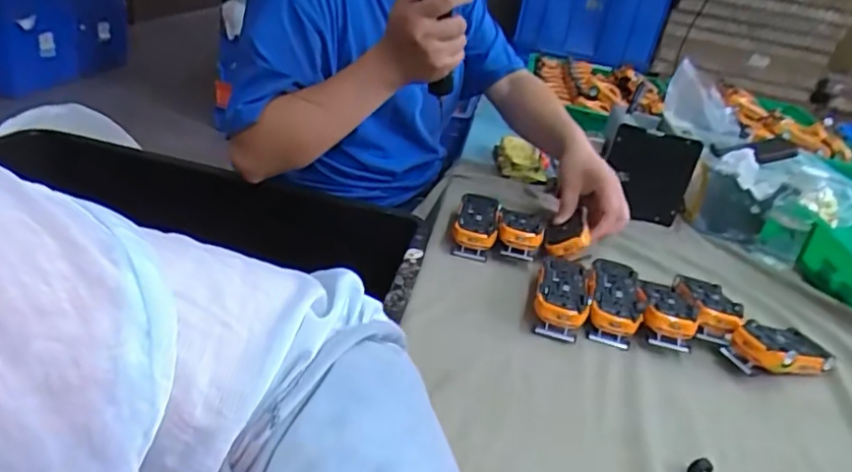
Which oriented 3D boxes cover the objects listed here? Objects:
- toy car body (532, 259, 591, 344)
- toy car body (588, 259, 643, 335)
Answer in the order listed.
[{"bbox_3d":[0.149,0.064,0.656,0.055,0.041,0.126,13,27,11],"label":"toy car body"},{"bbox_3d":[0.207,0.069,0.667,0.054,0.039,0.124,13,27,12],"label":"toy car body"}]

